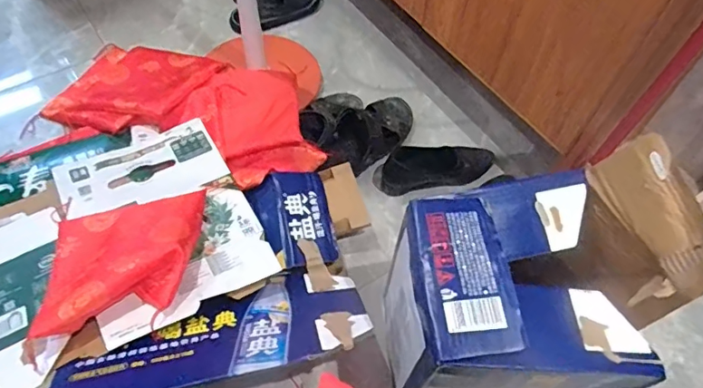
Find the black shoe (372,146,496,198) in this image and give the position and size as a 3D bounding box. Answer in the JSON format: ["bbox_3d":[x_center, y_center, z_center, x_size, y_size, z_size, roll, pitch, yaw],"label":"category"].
[{"bbox_3d":[0.159,-0.047,0.975,0.229,0.050,0.090,-3,58,-4],"label":"black shoe"}]

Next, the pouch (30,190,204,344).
[{"bbox_3d":[-0.340,0.093,0.770,0.249,0.092,0.196,-16,60,-13],"label":"pouch"}]

